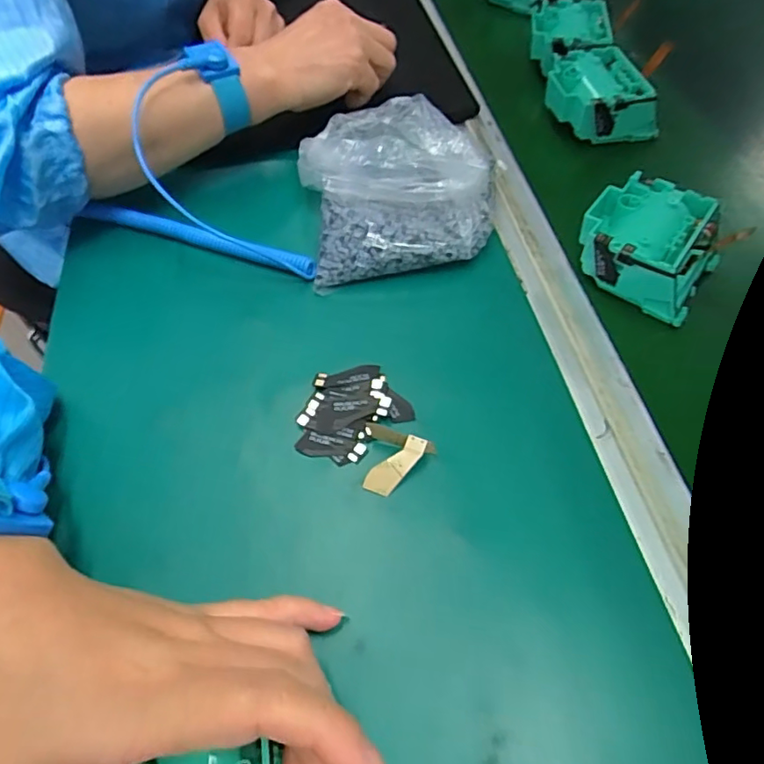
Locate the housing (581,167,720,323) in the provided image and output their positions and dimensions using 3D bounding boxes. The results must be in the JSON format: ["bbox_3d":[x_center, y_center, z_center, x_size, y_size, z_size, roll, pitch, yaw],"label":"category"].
[{"bbox_3d":[0.170,-0.090,0.358,0.079,0.038,0.074,30,62,21],"label":"housing"}]

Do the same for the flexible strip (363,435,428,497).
[{"bbox_3d":[0.007,0.042,0.285,0.014,0.004,0.037,41,85,2],"label":"flexible strip"}]

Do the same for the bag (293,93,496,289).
[{"bbox_3d":[0.011,-0.141,0.384,0.132,0.061,0.134,-11,56,-5],"label":"bag"}]

